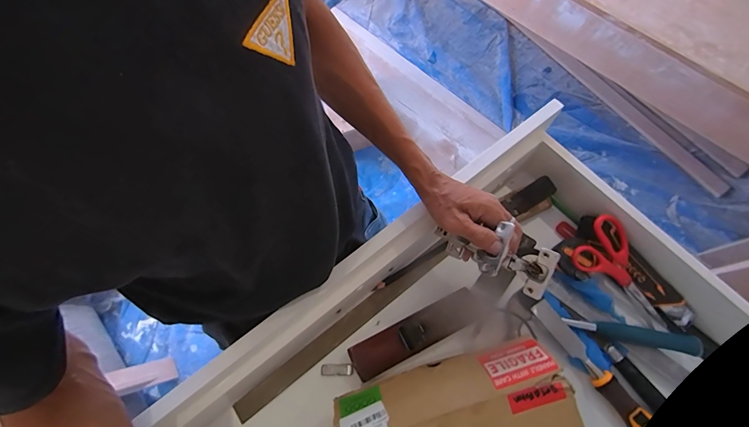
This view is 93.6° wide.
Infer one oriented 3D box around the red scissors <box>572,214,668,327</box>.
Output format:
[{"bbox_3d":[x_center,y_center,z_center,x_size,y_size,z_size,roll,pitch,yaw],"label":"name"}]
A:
[{"bbox_3d":[0.366,0.096,0.518,0.081,0.024,0.184,-38,93,-11],"label":"red scissors"}]

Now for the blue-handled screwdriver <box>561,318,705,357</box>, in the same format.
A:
[{"bbox_3d":[0.359,0.168,0.492,0.177,0.017,0.022,11,70,7],"label":"blue-handled screwdriver"}]

